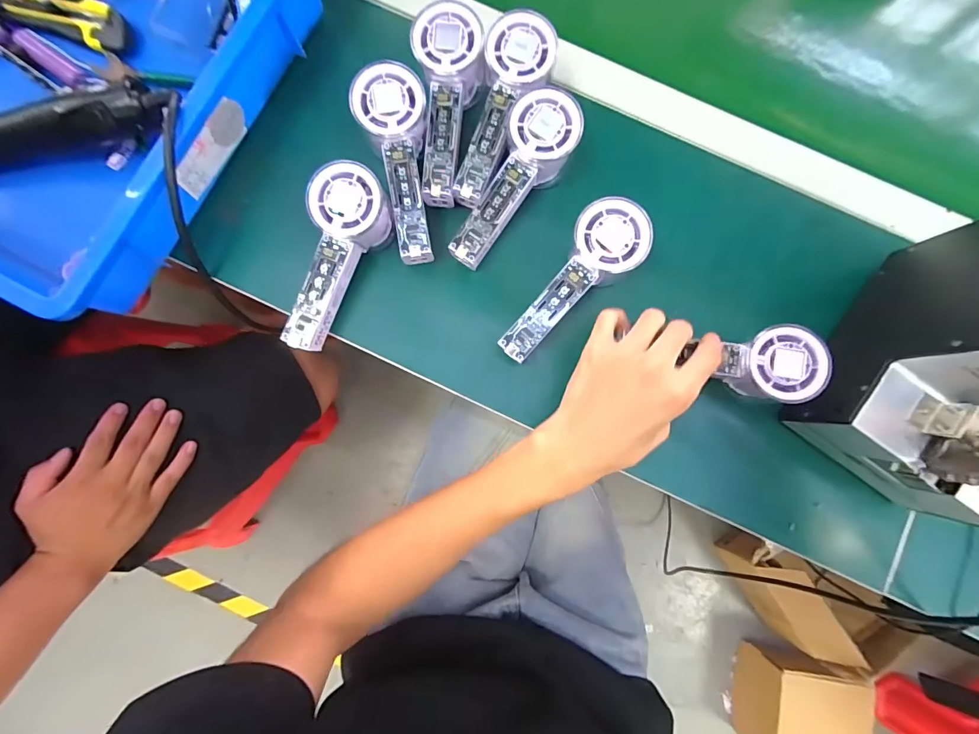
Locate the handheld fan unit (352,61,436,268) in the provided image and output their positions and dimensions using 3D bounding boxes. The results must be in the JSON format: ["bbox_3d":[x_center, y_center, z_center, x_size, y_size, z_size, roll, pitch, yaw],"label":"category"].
[{"bbox_3d":[-0.073,-0.163,0.362,0.052,0.030,0.150,-9,98,-3],"label":"handheld fan unit"}]

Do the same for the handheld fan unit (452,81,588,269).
[{"bbox_3d":[0.023,-0.146,0.368,0.054,0.062,0.146,26,83,1],"label":"handheld fan unit"}]

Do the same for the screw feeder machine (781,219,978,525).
[{"bbox_3d":[0.344,0.006,0.310,0.131,0.147,0.176,39,84,3],"label":"screw feeder machine"}]

